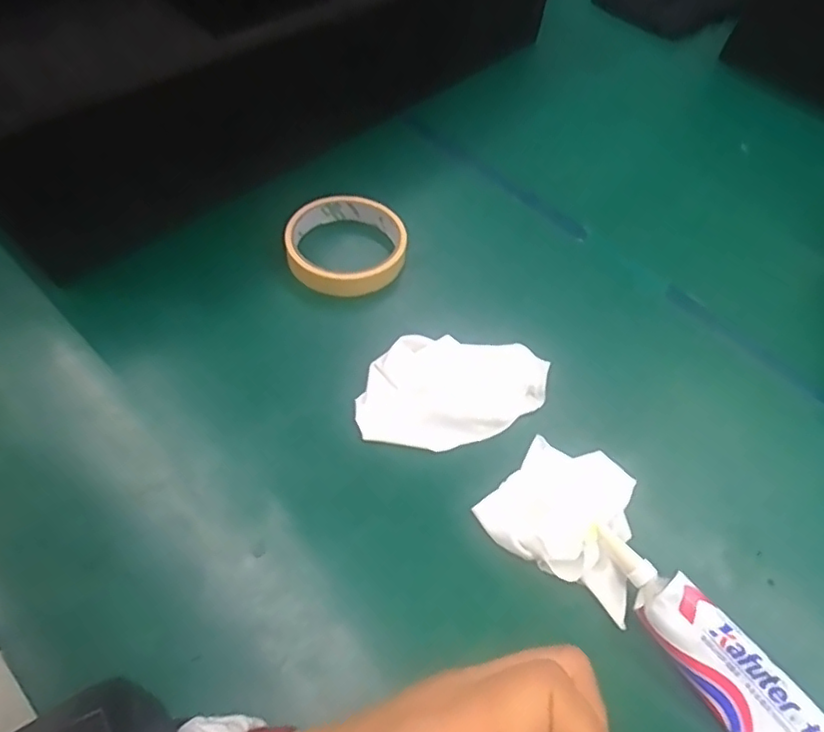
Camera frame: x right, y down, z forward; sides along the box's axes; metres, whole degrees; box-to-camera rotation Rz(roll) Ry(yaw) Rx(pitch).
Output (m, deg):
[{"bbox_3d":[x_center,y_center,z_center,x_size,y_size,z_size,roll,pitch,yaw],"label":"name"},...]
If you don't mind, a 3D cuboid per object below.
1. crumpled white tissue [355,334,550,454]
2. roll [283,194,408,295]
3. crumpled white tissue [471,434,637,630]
[{"bbox_3d":[0.027,0.016,0.384,0.117,0.013,0.074,2,55,-4],"label":"crumpled white tissue"},{"bbox_3d":[-0.050,-0.092,0.453,0.086,0.031,0.085,-9,57,-11],"label":"roll"},{"bbox_3d":[0.093,0.081,0.343,0.089,0.018,0.080,30,58,15],"label":"crumpled white tissue"}]

